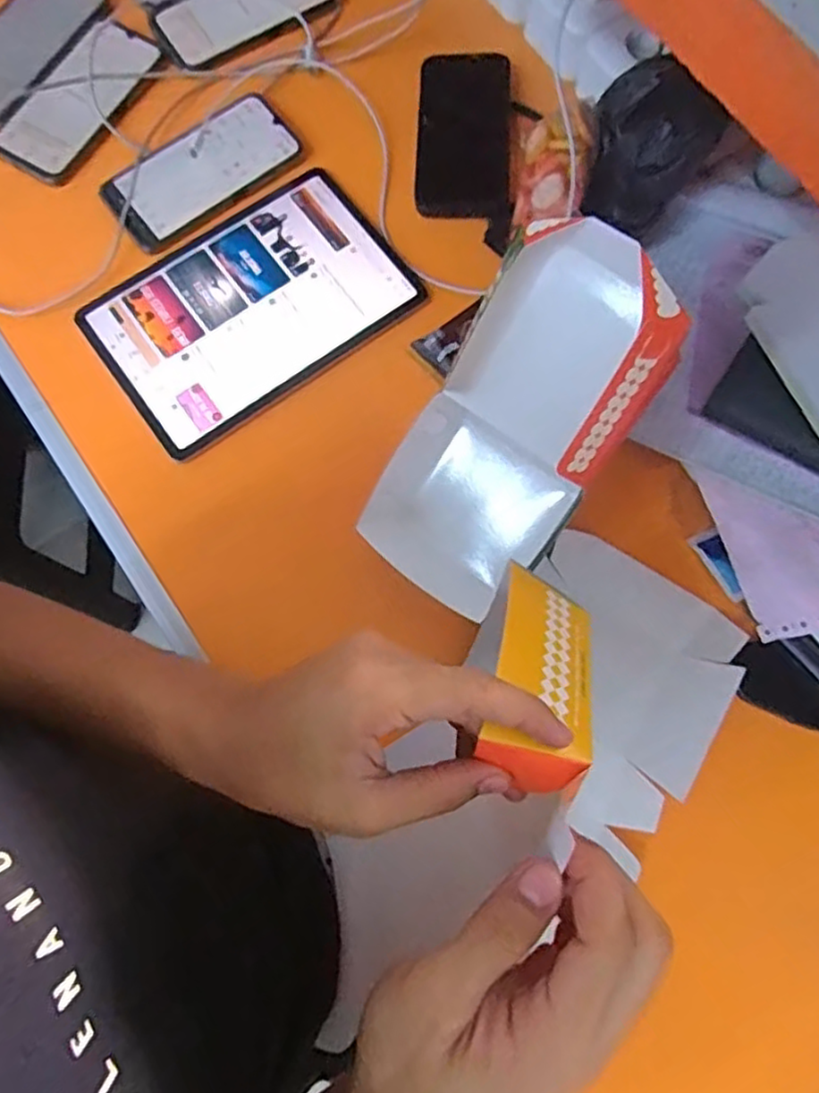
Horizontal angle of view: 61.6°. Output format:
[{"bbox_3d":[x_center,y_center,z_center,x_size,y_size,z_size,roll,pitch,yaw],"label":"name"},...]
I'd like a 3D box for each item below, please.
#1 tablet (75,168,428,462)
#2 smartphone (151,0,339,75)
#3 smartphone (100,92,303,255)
[{"bbox_3d":[-0.133,-0.201,0.577,0.247,0.013,0.164,-36,79,-10],"label":"tablet"},{"bbox_3d":[-0.154,-0.507,0.643,0.165,0.011,0.081,-31,79,-9],"label":"smartphone"},{"bbox_3d":[-0.180,-0.332,0.604,0.171,0.009,0.082,-37,80,-10],"label":"smartphone"}]

